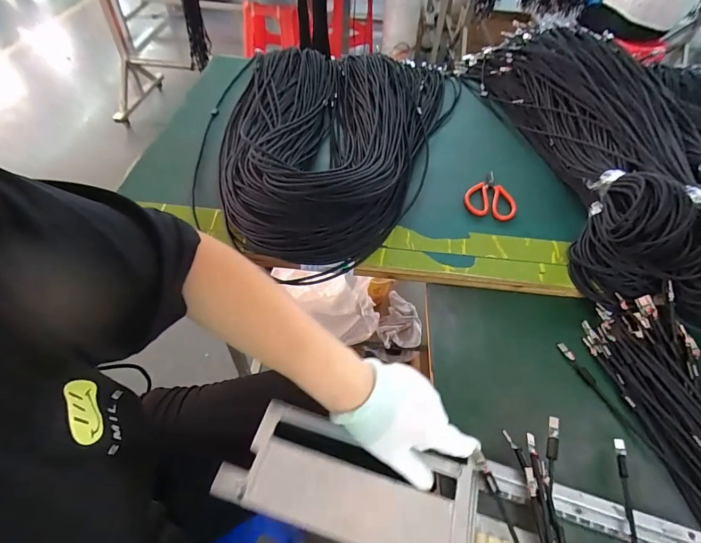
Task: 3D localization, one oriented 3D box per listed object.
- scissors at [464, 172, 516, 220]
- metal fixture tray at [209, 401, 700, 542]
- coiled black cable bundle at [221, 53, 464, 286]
[{"bbox_3d":[0.225,-0.120,0.604,0.077,0.016,0.105,23,52,13],"label":"scissors"},{"bbox_3d":[0.092,0.212,0.333,0.402,0.017,0.097,14,50,5],"label":"metal fixture tray"},{"bbox_3d":[-0.042,-0.288,0.661,0.380,0.096,0.624,19,51,9],"label":"coiled black cable bundle"}]

